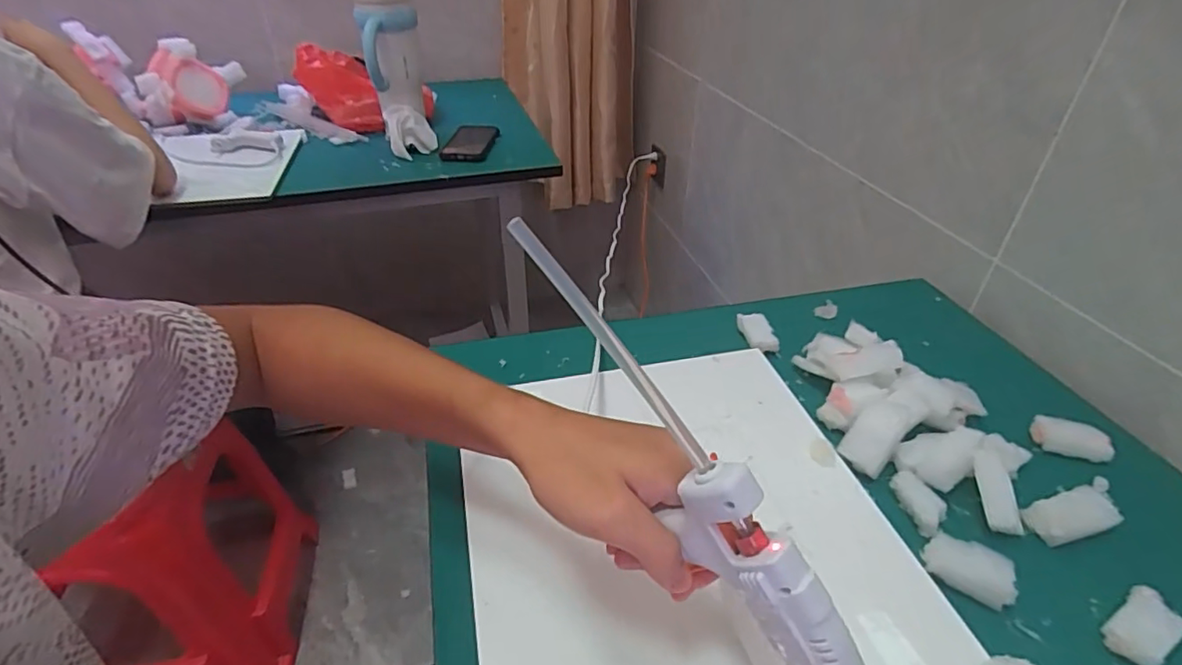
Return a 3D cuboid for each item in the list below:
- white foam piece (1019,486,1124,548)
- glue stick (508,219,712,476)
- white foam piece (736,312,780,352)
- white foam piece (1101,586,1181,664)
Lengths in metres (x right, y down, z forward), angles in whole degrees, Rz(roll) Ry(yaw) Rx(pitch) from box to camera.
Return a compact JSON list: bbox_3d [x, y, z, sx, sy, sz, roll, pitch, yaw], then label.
[{"bbox_3d":[0.356,0.136,0.429,0.058,0.020,0.029,-8,38,-11],"label":"white foam piece"},{"bbox_3d":[0.009,0.004,0.258,0.135,0.010,0.007,52,50,-5],"label":"glue stick"},{"bbox_3d":[0.174,0.000,0.608,0.031,0.011,0.054,-3,37,-5],"label":"white foam piece"},{"bbox_3d":[0.351,0.186,0.367,0.056,0.013,0.029,-22,42,-27],"label":"white foam piece"}]

